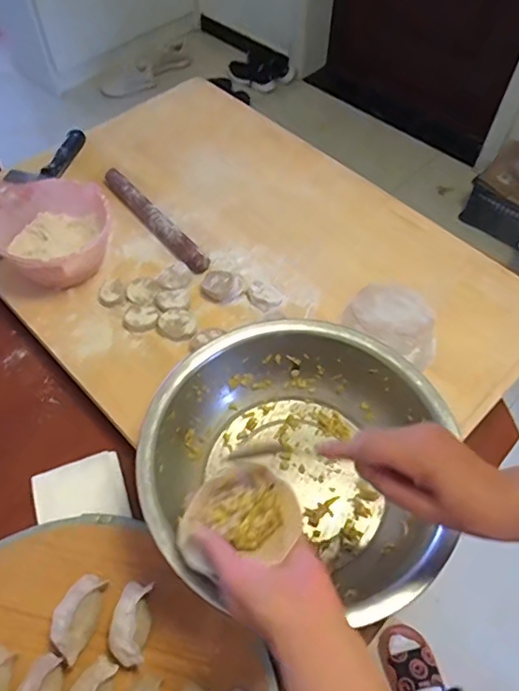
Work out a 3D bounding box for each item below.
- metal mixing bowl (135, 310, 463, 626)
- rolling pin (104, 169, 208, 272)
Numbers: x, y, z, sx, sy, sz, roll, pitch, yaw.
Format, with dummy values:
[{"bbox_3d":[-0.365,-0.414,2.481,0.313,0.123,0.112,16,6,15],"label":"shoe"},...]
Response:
[{"bbox_3d":[0.033,0.114,0.542,0.288,0.101,0.280,0,56,-1],"label":"metal mixing bowl"},{"bbox_3d":[-0.153,-0.187,0.779,0.031,0.022,0.240,-34,63,-22],"label":"rolling pin"}]

